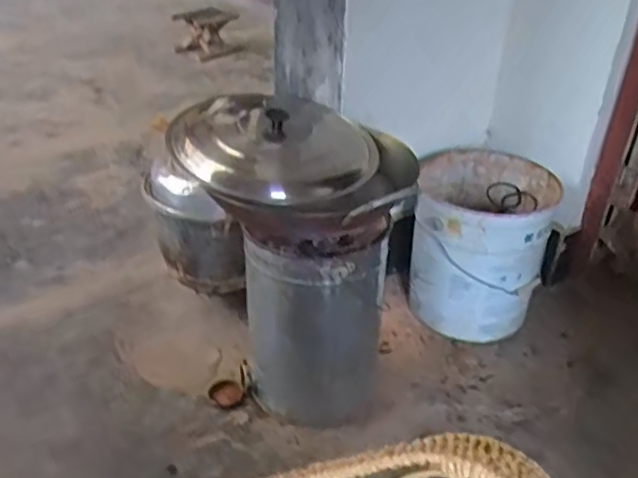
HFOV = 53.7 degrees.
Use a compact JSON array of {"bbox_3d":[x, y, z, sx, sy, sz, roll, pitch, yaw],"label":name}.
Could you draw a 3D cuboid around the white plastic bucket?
[{"bbox_3d":[0.359,0.007,1.410,0.291,0.308,0.278,5,31,9],"label":"white plastic bucket"}]

